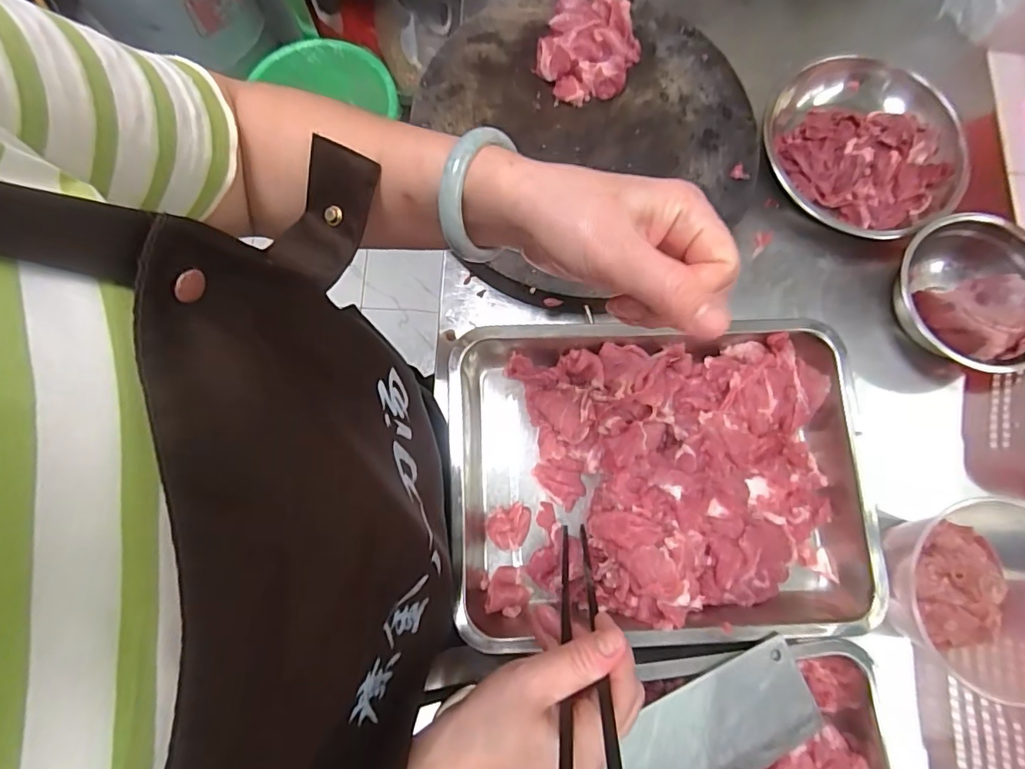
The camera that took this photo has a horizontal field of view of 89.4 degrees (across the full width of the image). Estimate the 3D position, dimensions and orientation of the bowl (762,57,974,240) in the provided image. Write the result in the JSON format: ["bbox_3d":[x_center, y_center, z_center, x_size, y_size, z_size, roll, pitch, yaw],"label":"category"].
[{"bbox_3d":[0.352,-0.237,0.522,0.199,0.062,0.174,43,80,7],"label":"bowl"}]

